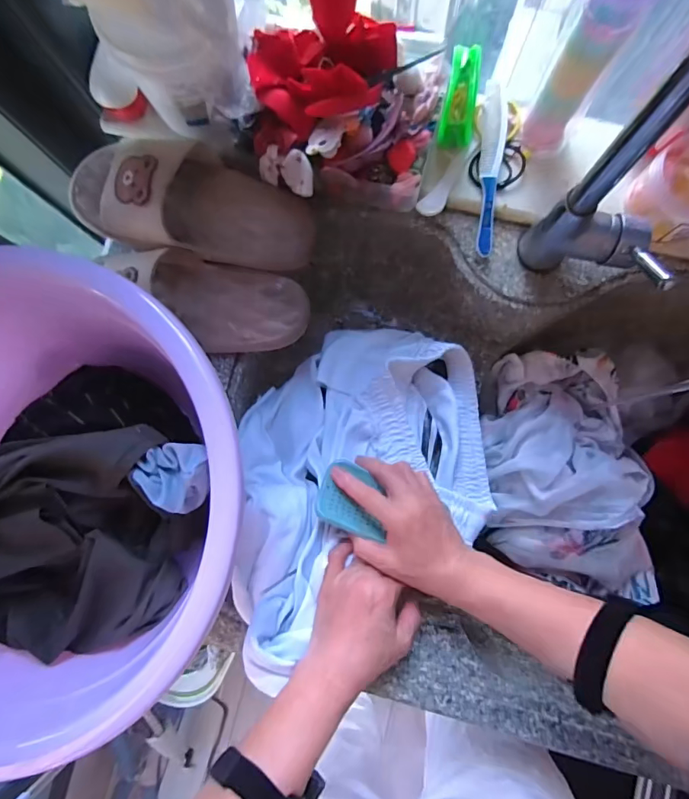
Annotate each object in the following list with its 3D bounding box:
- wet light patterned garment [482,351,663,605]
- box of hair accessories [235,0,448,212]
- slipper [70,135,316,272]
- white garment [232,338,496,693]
[{"bbox_3d":[0.287,0.091,0.562,0.204,0.091,0.303,-3,84,3],"label":"wet light patterned garment"},{"bbox_3d":[-0.002,-0.295,0.444,0.186,0.118,0.163,15,86,5],"label":"box of hair accessories"},{"bbox_3d":[-0.155,-0.206,0.470,0.249,0.059,0.106,12,85,-10],"label":"slipper"},{"bbox_3d":[0.025,0.081,0.492,0.281,0.139,0.338,-6,84,3],"label":"white garment"}]

